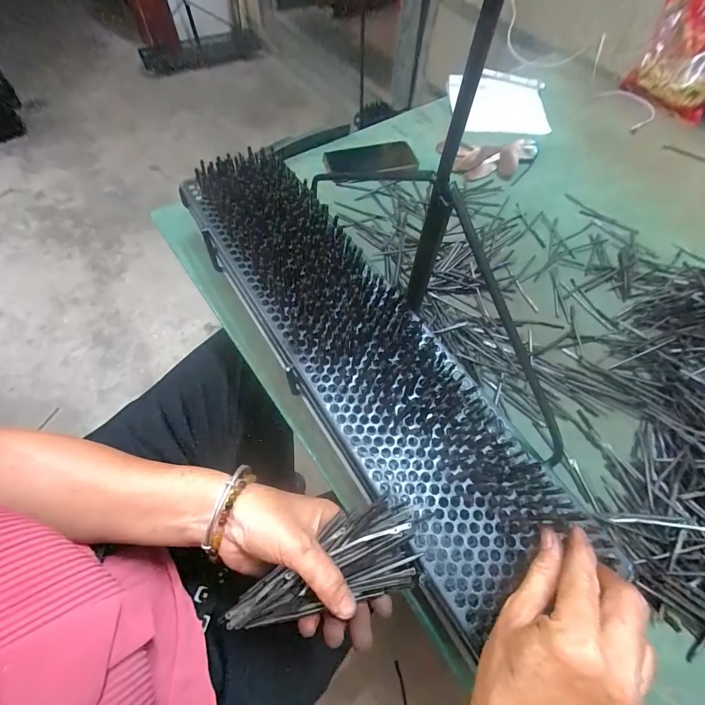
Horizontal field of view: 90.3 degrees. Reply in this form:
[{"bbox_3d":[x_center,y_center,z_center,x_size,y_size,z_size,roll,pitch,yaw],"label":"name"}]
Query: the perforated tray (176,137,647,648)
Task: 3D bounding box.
[{"bbox_3d":[-0.013,-0.012,0.391,0.144,0.111,0.541,-31,71,-18],"label":"perforated tray"}]

